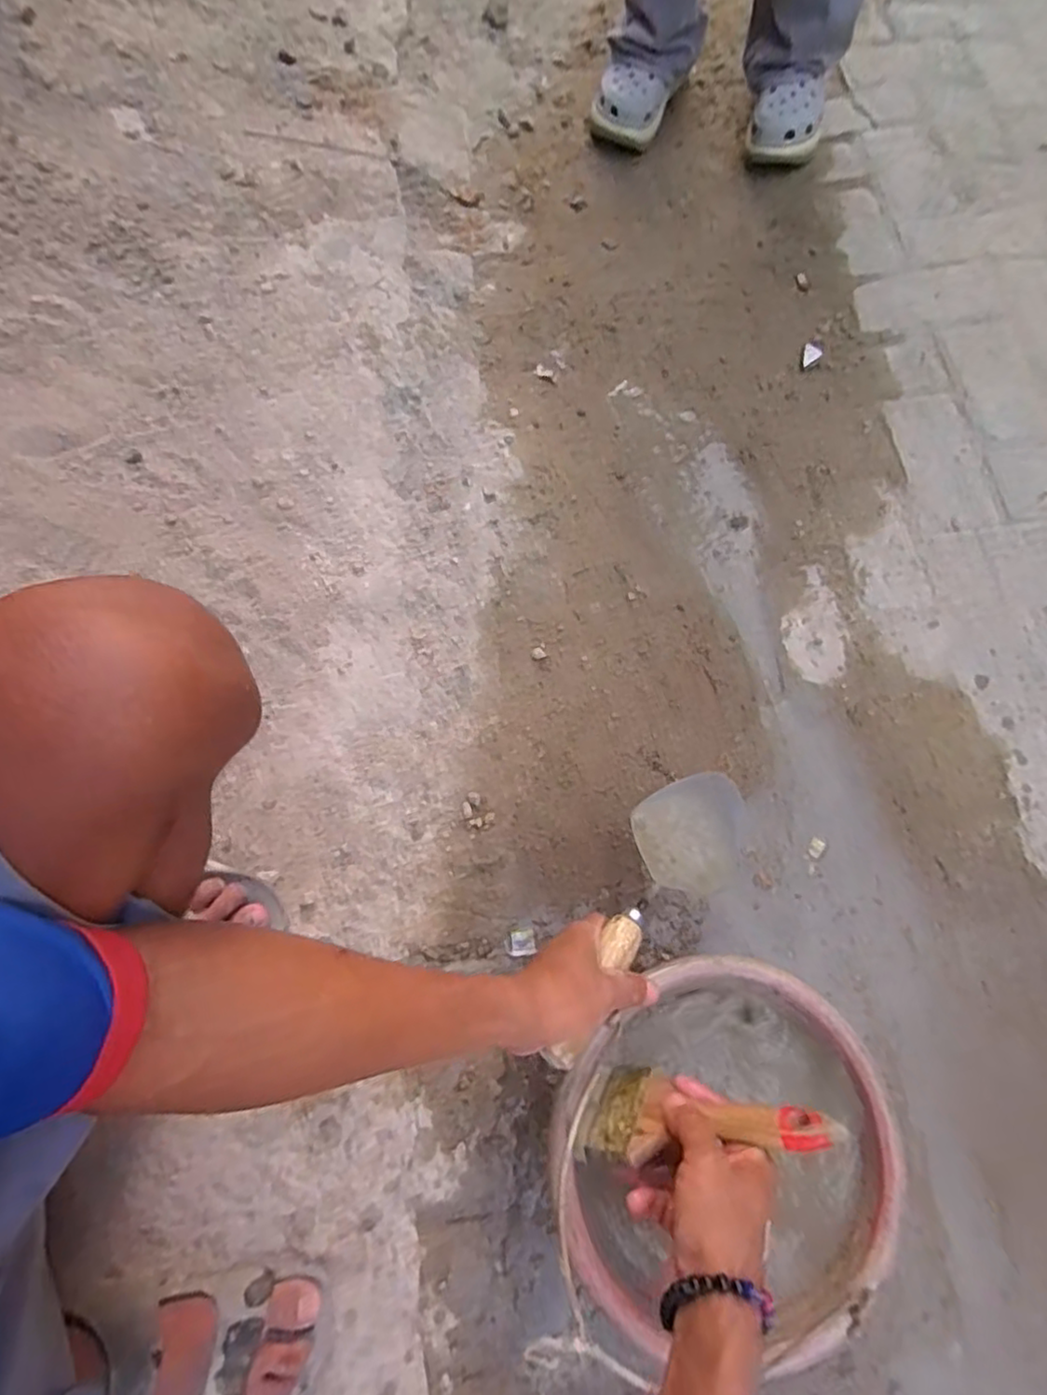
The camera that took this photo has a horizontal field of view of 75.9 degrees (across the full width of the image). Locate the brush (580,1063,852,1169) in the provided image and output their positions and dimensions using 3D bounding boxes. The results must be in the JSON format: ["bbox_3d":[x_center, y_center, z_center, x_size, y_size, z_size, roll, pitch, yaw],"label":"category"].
[{"bbox_3d":[0.122,0.281,0.445,0.166,0.067,0.021,-15,105,28],"label":"brush"}]

